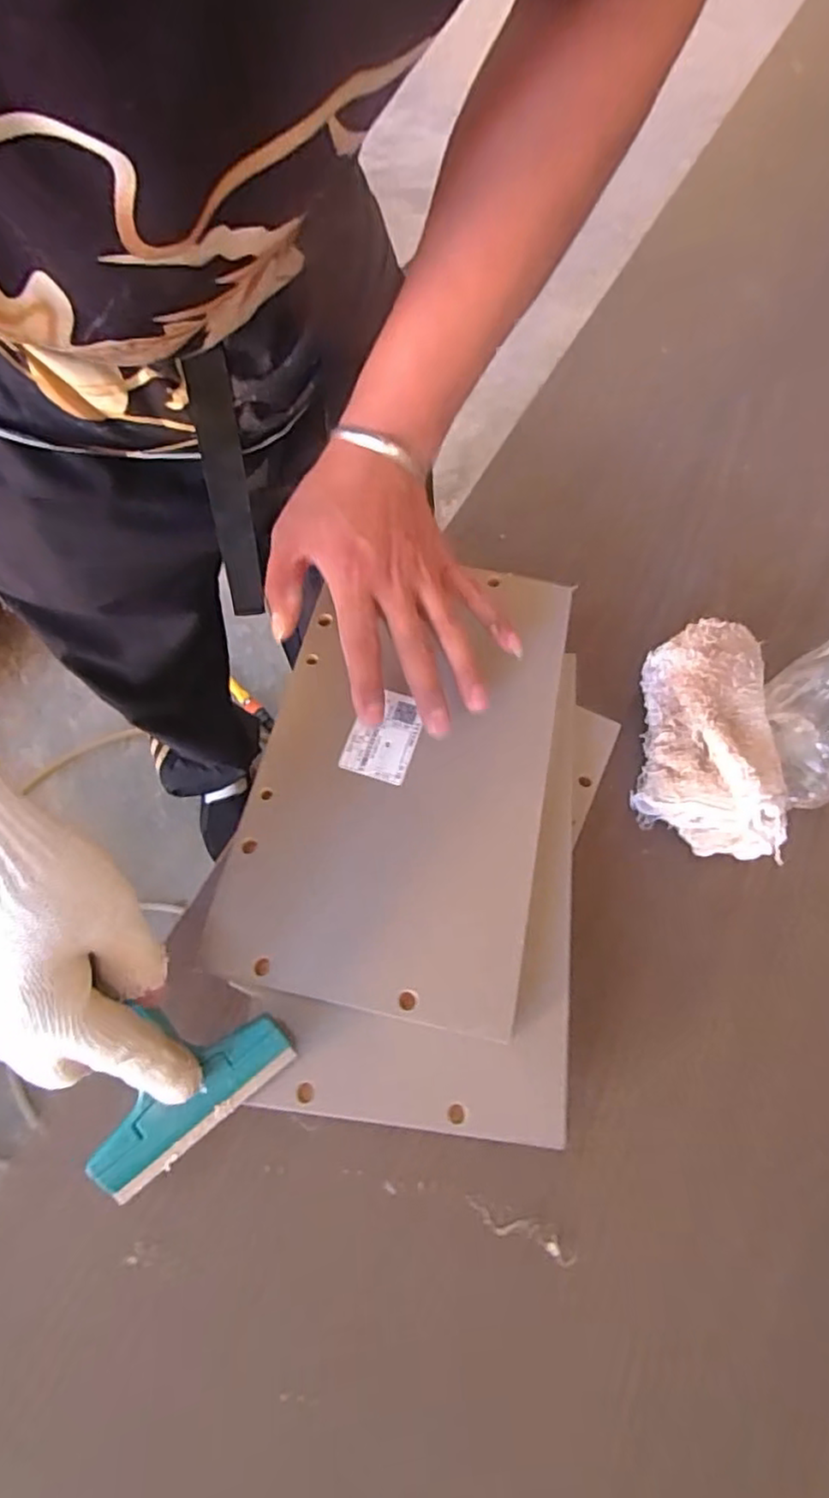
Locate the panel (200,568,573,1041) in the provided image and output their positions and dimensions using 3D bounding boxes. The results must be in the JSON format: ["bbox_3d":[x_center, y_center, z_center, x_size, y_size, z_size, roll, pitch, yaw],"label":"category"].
[{"bbox_3d":[-0.006,0.004,0.400,0.170,0.011,0.287,12,67,2],"label":"panel"}]

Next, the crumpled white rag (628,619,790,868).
[{"bbox_3d":[0.190,-0.010,0.431,0.069,0.085,0.158,9,65,2],"label":"crumpled white rag"}]

